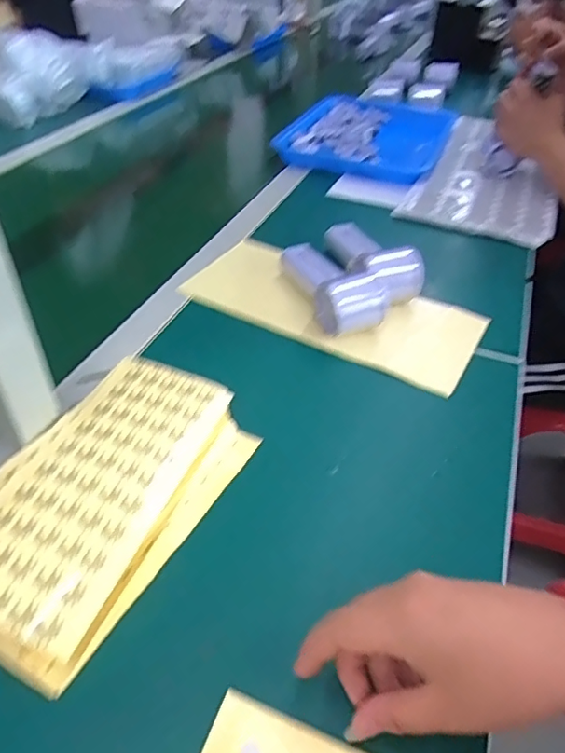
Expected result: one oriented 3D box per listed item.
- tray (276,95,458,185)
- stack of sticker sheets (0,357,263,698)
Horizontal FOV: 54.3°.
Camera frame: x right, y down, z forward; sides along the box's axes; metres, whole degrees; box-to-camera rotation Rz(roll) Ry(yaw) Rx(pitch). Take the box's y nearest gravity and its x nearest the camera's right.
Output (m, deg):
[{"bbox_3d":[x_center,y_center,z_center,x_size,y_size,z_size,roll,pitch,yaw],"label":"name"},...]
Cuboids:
[{"bbox_3d":[0.156,-0.440,1.003,0.270,0.033,0.351,16,43,16],"label":"tray"},{"bbox_3d":[-0.129,0.080,0.394,0.132,0.033,0.227,21,44,20],"label":"stack of sticker sheets"}]

